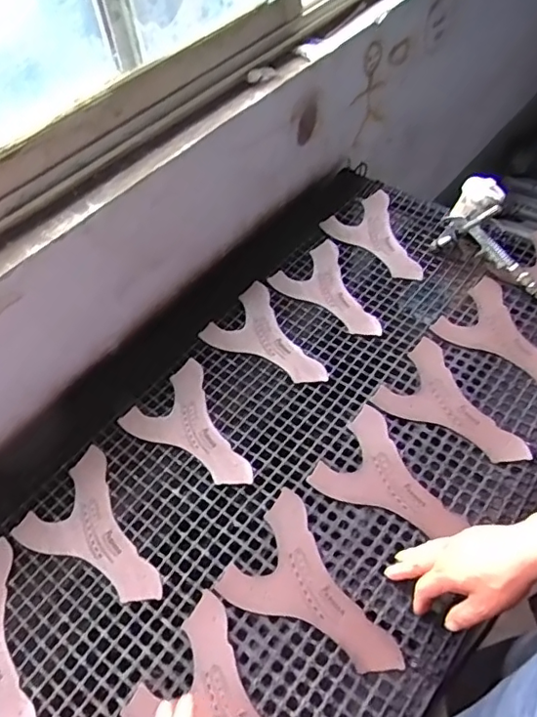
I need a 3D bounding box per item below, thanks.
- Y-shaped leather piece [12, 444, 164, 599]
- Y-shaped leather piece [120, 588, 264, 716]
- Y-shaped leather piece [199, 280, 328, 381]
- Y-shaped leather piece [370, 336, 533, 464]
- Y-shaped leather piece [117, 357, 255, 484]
[{"bbox_3d":[-0.206,0.218,0.729,0.208,0.006,0.143,25,58,21],"label":"Y-shaped leather piece"},{"bbox_3d":[-0.029,0.374,0.600,0.213,0.008,0.148,26,59,22],"label":"Y-shaped leather piece"},{"bbox_3d":[0.012,-0.030,0.899,0.207,0.010,0.142,34,62,22],"label":"Y-shaped leather piece"},{"bbox_3d":[0.274,0.066,0.802,0.211,0.008,0.146,33,62,26],"label":"Y-shaped leather piece"},{"bbox_3d":[-0.095,0.099,0.803,0.209,0.006,0.143,36,63,27],"label":"Y-shaped leather piece"}]

